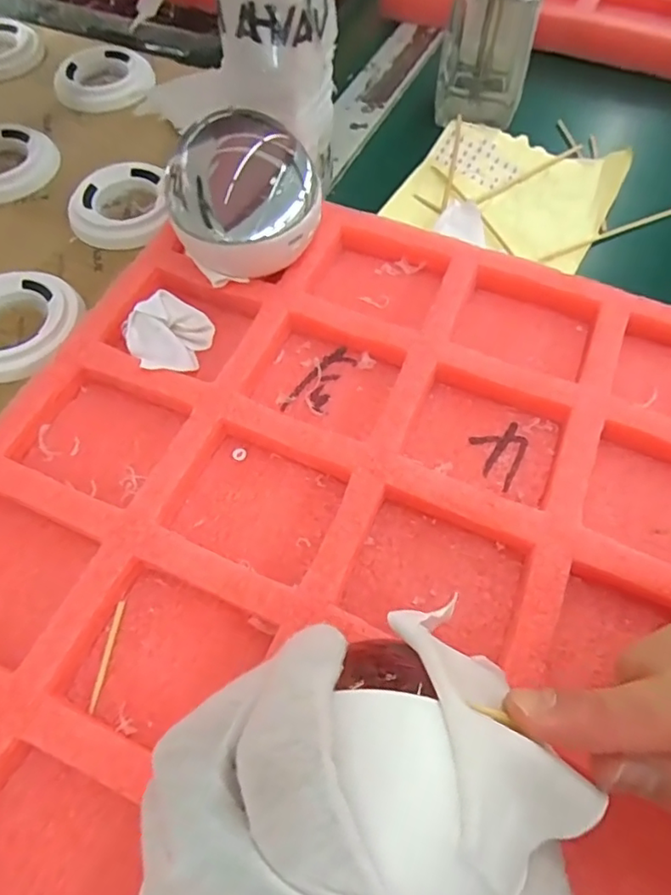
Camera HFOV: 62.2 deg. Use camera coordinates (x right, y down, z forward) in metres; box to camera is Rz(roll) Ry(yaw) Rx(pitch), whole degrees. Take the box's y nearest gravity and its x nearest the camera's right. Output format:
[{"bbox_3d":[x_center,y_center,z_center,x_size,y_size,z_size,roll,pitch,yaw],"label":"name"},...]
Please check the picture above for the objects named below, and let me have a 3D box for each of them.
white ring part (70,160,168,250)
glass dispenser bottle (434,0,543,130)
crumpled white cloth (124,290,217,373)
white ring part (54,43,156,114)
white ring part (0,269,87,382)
[{"bbox_3d":[-0.134,-0.151,0.342,0.058,0.012,0.063,-11,60,-8],"label":"white ring part"},{"bbox_3d":[0.107,-0.290,0.370,0.059,0.116,0.065,11,60,5],"label":"glass dispenser bottle"},{"bbox_3d":[-0.083,-0.058,0.279,0.035,0.018,0.041,13,60,7],"label":"crumpled white cloth"},{"bbox_3d":[-0.171,-0.276,0.415,0.070,0.012,0.072,6,60,3],"label":"white ring part"},{"bbox_3d":[-0.172,-0.067,0.300,0.070,0.013,0.064,1,60,-1],"label":"white ring part"}]

